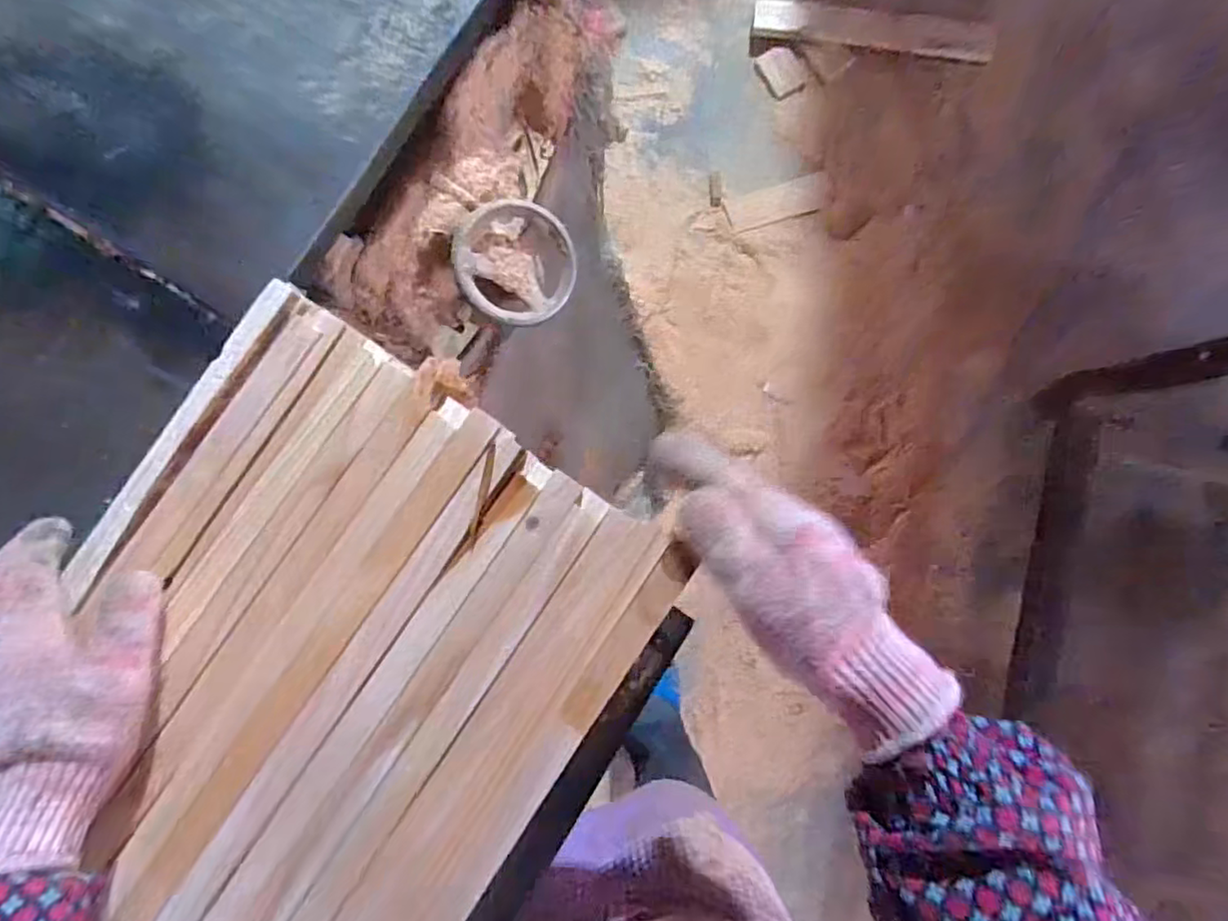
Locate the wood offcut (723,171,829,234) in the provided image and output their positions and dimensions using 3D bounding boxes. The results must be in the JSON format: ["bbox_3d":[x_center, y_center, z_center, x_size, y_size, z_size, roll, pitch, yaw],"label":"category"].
[{"bbox_3d":[0.321,-0.501,1.239,0.198,0.017,0.071,-17,87,-2],"label":"wood offcut"}]

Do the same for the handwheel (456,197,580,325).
[{"bbox_3d":[-0.081,-0.161,0.522,0.095,0.039,0.095,-3,102,-12],"label":"handwheel"}]

